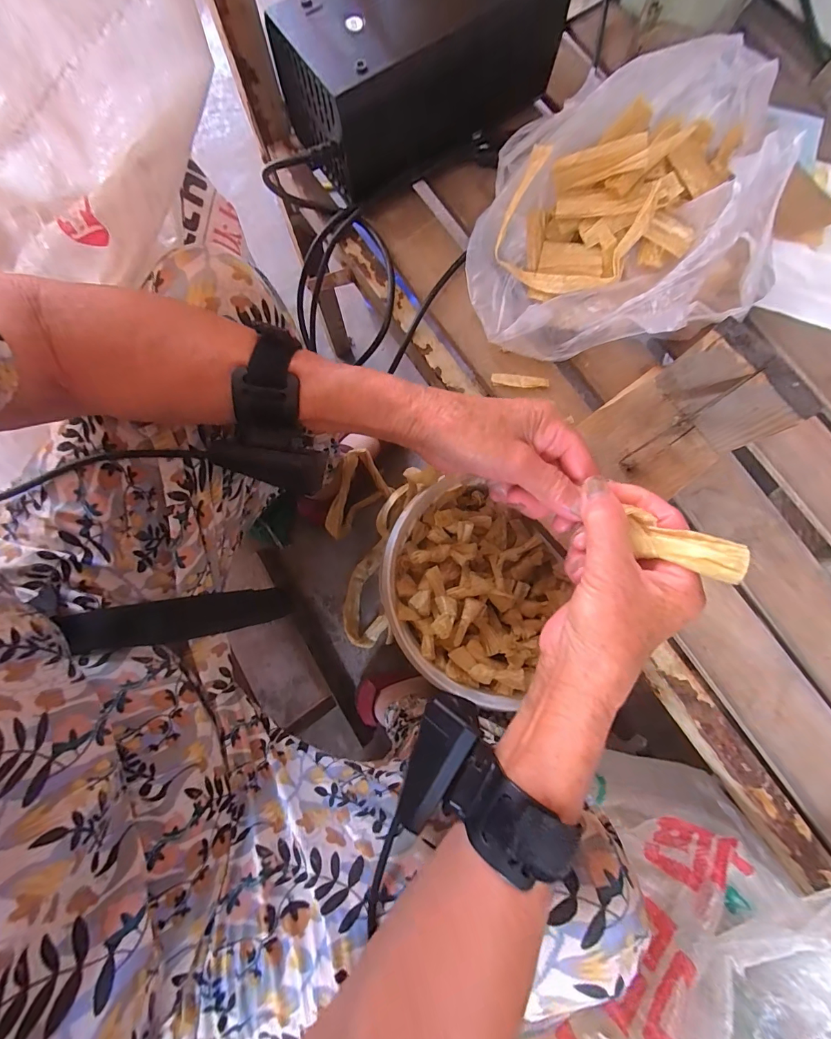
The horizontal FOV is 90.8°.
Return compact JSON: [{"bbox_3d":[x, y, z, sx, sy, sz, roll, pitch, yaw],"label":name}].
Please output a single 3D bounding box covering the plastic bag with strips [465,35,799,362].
[{"bbox_3d":[0.160,-0.243,0.324,0.226,0.091,0.211,2,79,3],"label":"plastic bag with strips"}]

